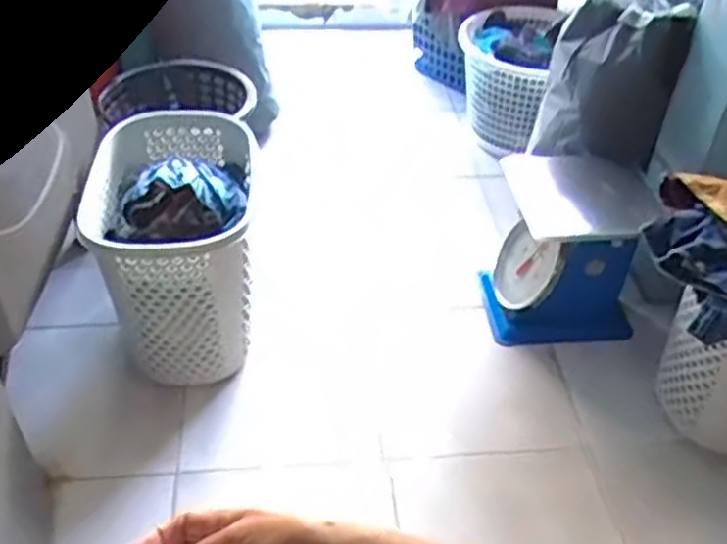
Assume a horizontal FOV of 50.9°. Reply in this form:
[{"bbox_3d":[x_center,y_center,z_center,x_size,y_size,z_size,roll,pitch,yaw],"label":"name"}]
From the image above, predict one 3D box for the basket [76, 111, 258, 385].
[{"bbox_3d":[-0.369,-0.052,1.495,0.286,0.348,0.392,-2,42,-4],"label":"basket"}]

